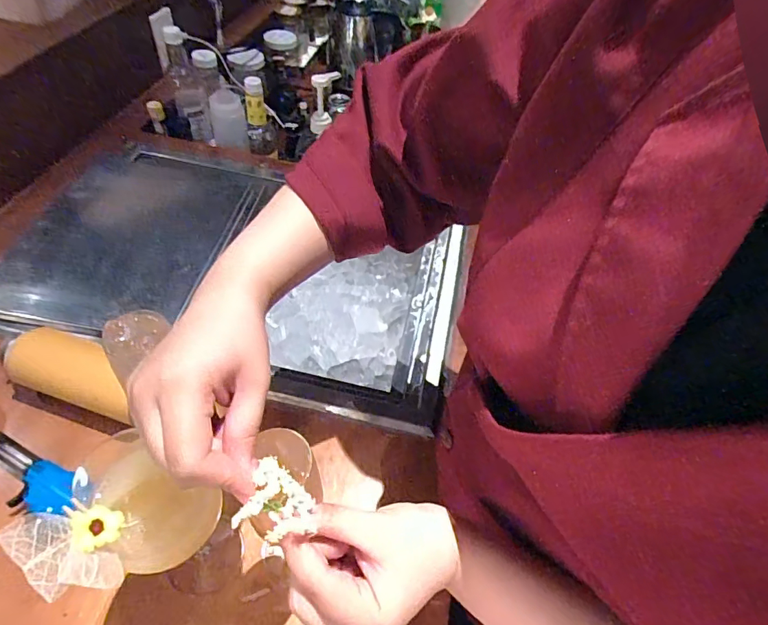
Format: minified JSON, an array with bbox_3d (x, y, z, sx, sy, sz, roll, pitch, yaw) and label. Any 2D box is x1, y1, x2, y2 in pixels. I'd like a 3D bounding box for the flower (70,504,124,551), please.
[{"bbox_3d":[-0.161,0.120,0.256,0.025,0.004,0.023,4,47,-51],"label":"flower"}]

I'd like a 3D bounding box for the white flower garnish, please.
[{"bbox_3d":[-0.056,0.103,0.250,0.040,0.013,0.039,16,53,7],"label":"white flower garnish"}]

